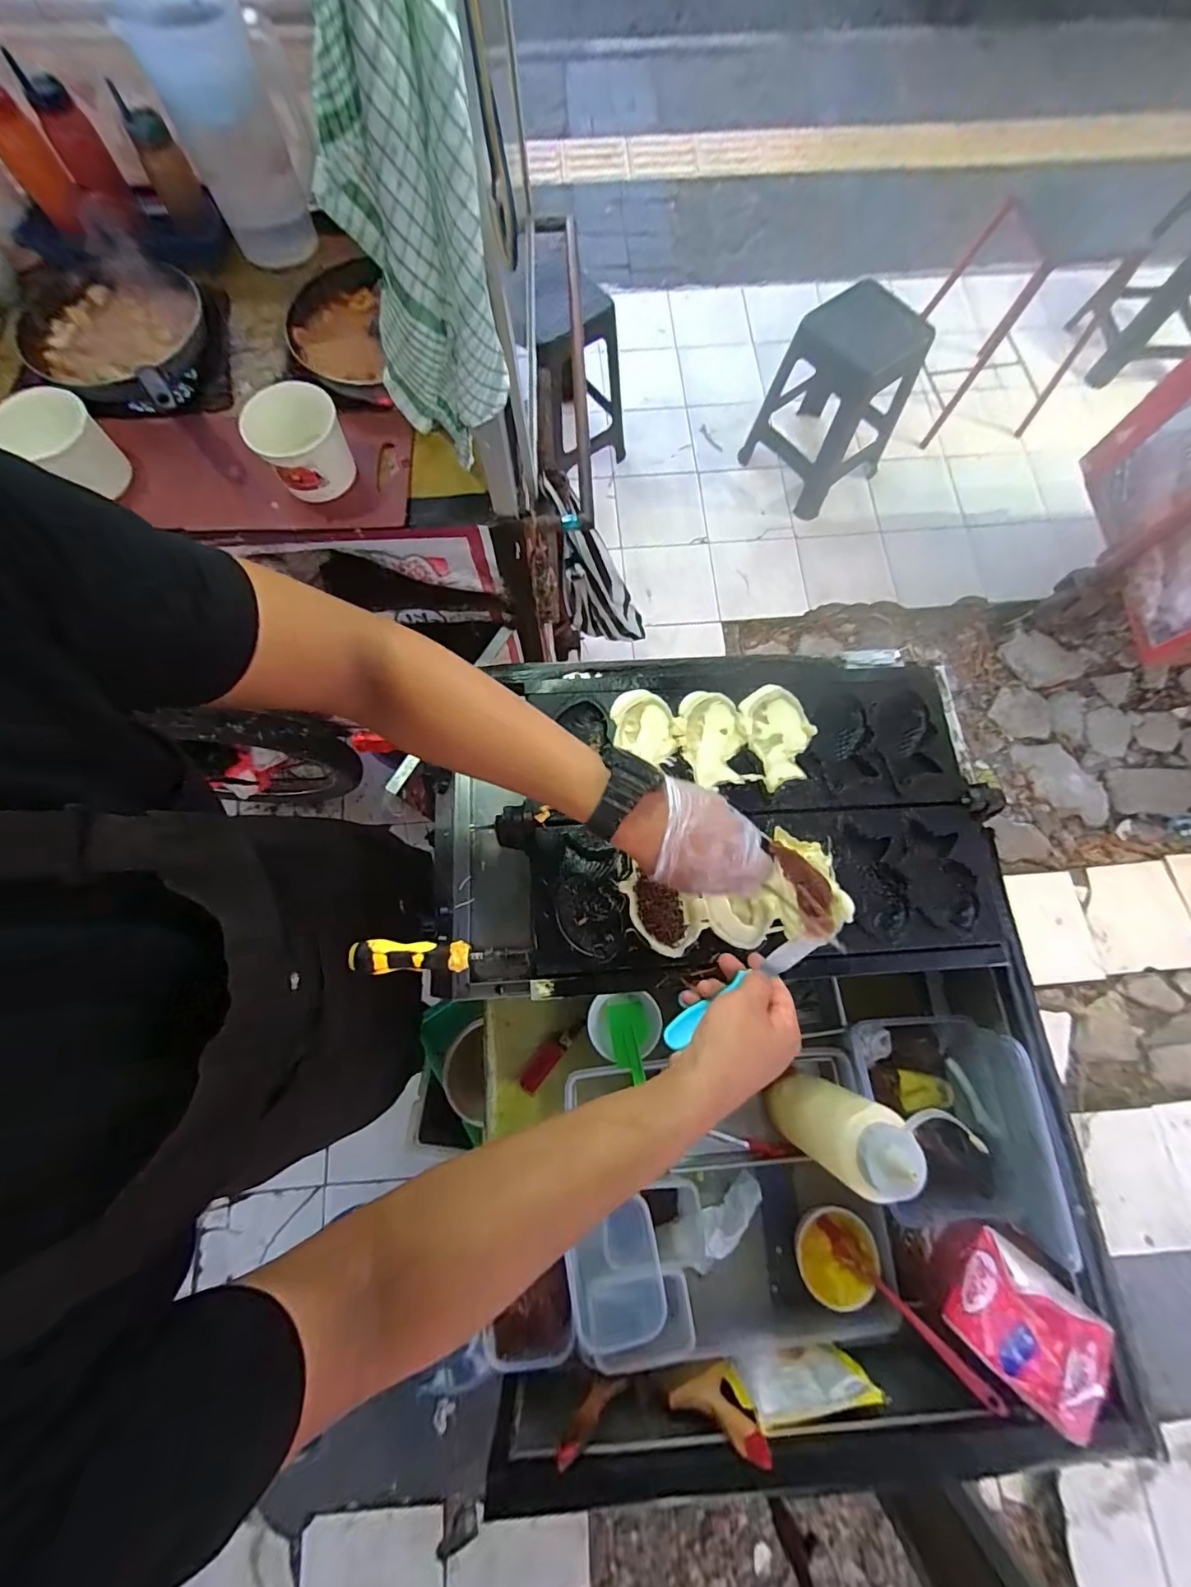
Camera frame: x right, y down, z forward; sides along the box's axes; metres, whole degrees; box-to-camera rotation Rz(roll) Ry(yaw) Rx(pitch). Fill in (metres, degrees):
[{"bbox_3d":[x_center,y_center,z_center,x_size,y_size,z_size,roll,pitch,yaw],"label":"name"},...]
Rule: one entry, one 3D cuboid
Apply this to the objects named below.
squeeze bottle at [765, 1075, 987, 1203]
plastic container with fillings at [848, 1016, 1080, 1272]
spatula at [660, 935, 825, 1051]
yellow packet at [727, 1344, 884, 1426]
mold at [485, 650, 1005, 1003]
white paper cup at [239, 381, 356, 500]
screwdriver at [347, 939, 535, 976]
[{"bbox_3d":[0.262,0.352,0.543,0.068,0.236,0.079,8,74,-18],"label":"squeeze bottle"},{"bbox_3d":[0.395,0.373,0.592,0.154,0.131,0.214,-6,75,-2],"label":"plastic container with fillings"},{"bbox_3d":[0.142,0.168,0.467,0.212,0.018,0.020,-16,73,-31],"label":"spatula"},{"bbox_3d":[0.202,0.584,0.513,0.131,0.077,0.009,-7,75,-2],"label":"yellow packet"},{"bbox_3d":[0.173,0.002,0.591,0.527,0.058,0.375,-7,75,0],"label":"mold"},{"bbox_3d":[-0.348,-0.413,0.628,0.102,0.089,0.108,0,75,0],"label":"white paper cup"},{"bbox_3d":[-0.161,0.166,0.533,0.175,0.024,0.033,-3,75,1],"label":"screwdriver"}]

